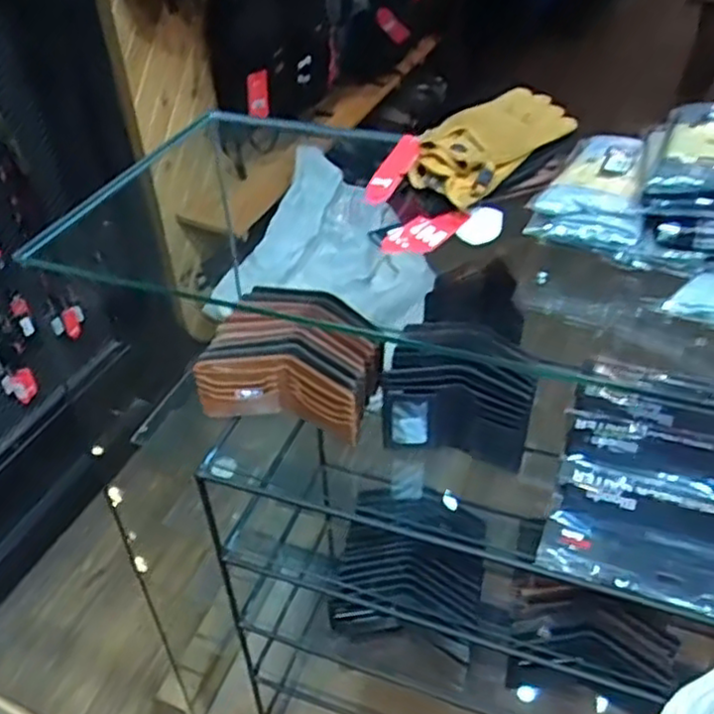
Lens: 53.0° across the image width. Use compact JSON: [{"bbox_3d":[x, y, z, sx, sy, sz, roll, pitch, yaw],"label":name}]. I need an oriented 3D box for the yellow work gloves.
[{"bbox_3d":[0.145,-0.229,0.752,0.200,0.063,0.083,-33,49,-32],"label":"yellow work gloves"}]

